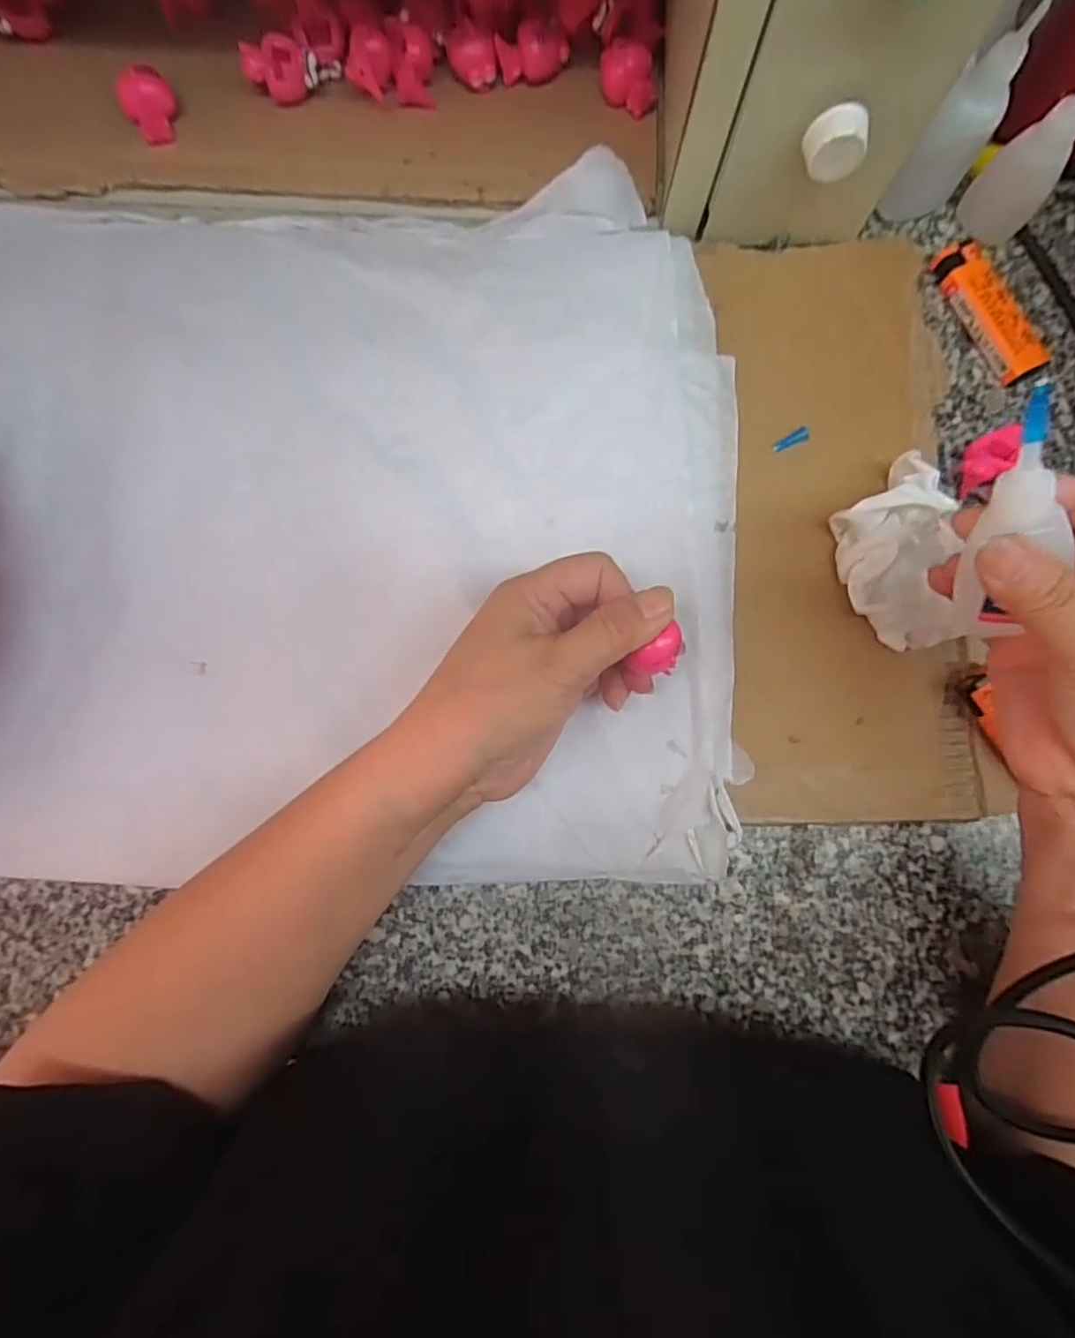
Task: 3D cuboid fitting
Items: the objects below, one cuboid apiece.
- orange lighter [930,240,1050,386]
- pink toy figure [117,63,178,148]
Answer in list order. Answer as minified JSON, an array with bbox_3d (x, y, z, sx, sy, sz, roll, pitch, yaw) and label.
[{"bbox_3d":[0.242,-0.192,0.339,0.024,0.013,0.080,-26,86,-3],"label":"orange lighter"},{"bbox_3d":[-0.199,-0.290,0.328,0.025,0.022,0.025,0,85,-1],"label":"pink toy figure"}]

